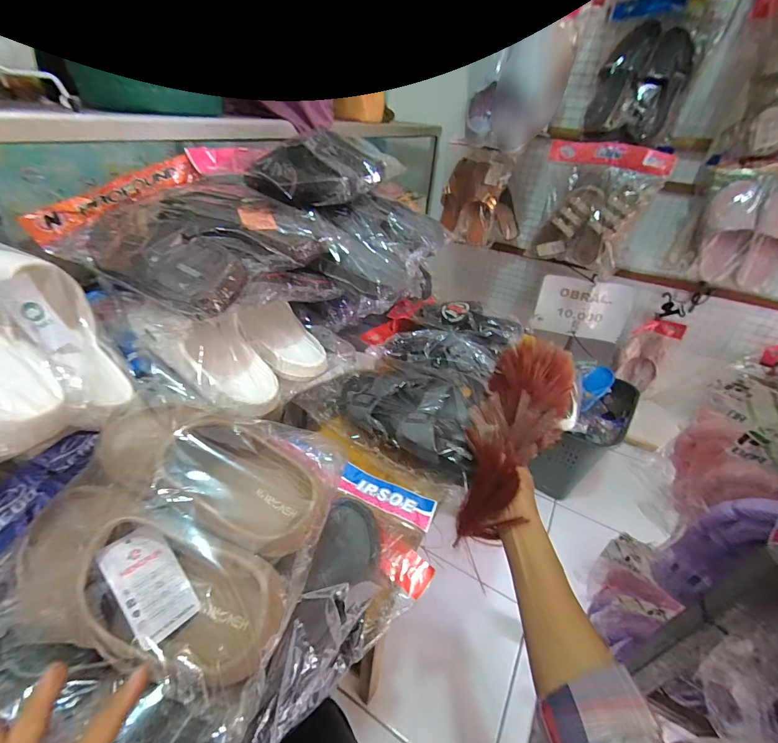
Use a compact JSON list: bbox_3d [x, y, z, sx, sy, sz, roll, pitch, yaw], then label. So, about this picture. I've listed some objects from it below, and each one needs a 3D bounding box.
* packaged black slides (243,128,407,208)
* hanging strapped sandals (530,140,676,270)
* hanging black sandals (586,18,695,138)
[{"bbox_3d":[-0.113,-0.354,0.625,0.194,0.077,0.216,16,37,16],"label":"packaged black slides"},{"bbox_3d":[0.599,-0.492,1.085,0.318,0.329,0.085,23,27,27],"label":"hanging strapped sandals"},{"bbox_3d":[0.700,-0.810,1.015,0.207,0.234,0.101,19,38,20],"label":"hanging black sandals"}]

